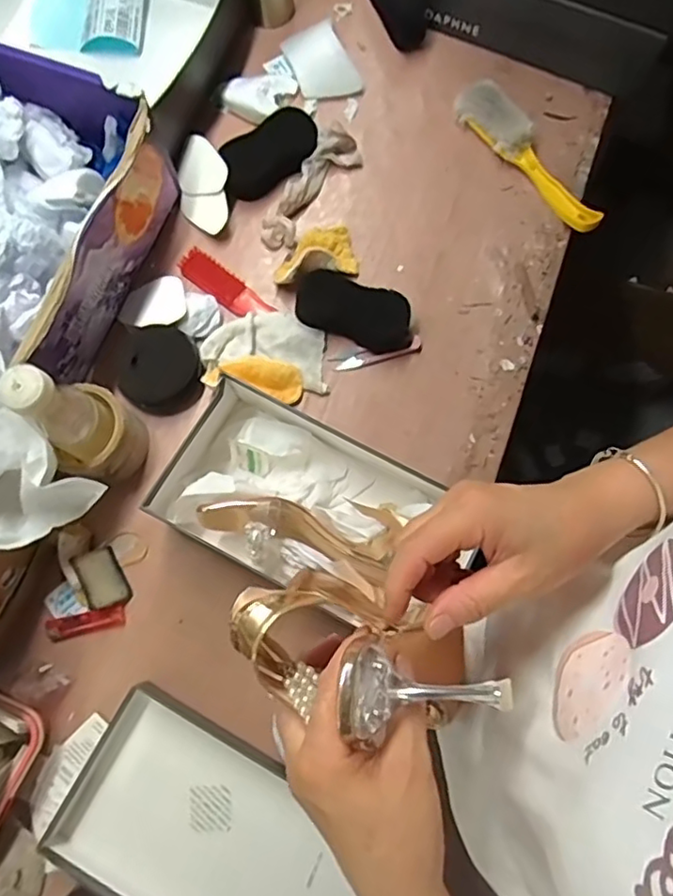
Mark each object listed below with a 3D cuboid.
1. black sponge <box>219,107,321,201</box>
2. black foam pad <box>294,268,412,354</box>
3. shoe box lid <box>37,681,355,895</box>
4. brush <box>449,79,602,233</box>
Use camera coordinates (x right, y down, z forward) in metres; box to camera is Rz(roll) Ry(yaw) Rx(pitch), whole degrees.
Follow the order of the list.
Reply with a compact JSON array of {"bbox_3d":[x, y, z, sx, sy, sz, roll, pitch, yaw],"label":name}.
[{"bbox_3d":[-0.080,-0.348,0.733,0.125,0.048,0.064,-37,80,-8],"label":"black sponge"},{"bbox_3d":[0.020,-0.154,0.687,0.137,0.037,0.070,21,78,4],"label":"black foam pad"},{"bbox_3d":[-0.101,0.370,0.569,0.303,0.039,0.167,31,79,6],"label":"shoe box lid"},{"bbox_3d":[0.229,-0.345,0.730,0.048,0.040,0.225,-39,80,-9],"label":"brush"}]

